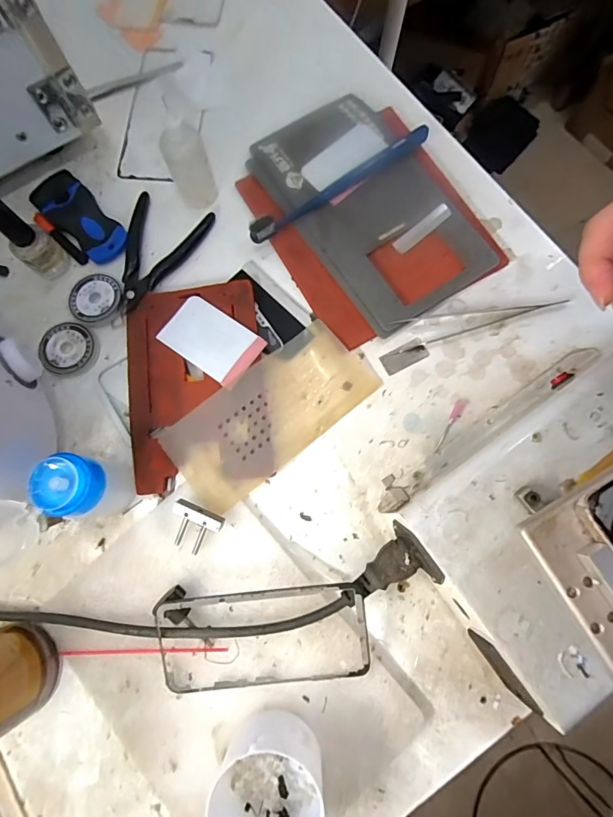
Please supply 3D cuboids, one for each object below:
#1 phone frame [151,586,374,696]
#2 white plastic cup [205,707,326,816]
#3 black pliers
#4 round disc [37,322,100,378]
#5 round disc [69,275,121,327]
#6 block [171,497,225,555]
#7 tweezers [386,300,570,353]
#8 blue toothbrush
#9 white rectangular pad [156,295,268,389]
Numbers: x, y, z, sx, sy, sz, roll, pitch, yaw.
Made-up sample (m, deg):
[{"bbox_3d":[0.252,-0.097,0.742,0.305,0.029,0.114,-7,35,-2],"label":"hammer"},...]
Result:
[{"bbox_3d":[-0.030,0.158,0.285,0.144,0.010,0.070,-5,97,1],"label":"phone frame"},{"bbox_3d":[-0.024,0.235,0.254,0.069,0.045,0.071,15,78,5],"label":"white plastic cup"},{"bbox_3d":[-0.136,-0.137,0.370,0.072,0.010,0.114,17,78,5],"label":"black pliers"},{"bbox_3d":[-0.205,-0.051,0.355,0.047,0.006,0.047,0,77,1],"label":"round disc"},{"bbox_3d":[-0.186,-0.098,0.363,0.046,0.005,0.048,0,77,1],"label":"round disc"},{"bbox_3d":[-0.085,0.088,0.307,0.041,0.015,0.033,23,78,6],"label":"block"},{"bbox_3d":[0.143,-0.077,0.348,0.148,0.011,0.025,-14,77,-2],"label":"tweezers"},{"bbox_3d":[0.030,-0.200,0.375,0.187,0.023,0.017,-33,79,-6],"label":"blue toothbrush"},{"bbox_3d":[-0.079,-0.056,0.343,0.080,0.006,0.049,34,80,8],"label":"white rectangular pad"}]

